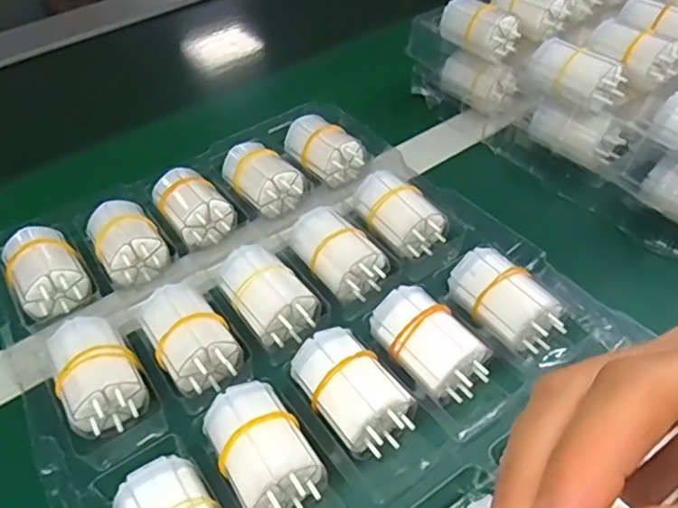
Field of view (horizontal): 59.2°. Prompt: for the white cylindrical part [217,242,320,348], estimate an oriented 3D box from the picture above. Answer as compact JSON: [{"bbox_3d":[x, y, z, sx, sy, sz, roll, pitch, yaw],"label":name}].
[{"bbox_3d":[-0.043,0.024,0.353,0.038,0.027,0.063,-31,52,-25],"label":"white cylindrical part"}]

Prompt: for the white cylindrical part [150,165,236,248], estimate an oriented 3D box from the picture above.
[{"bbox_3d":[-0.104,-0.035,0.416,0.039,0.032,0.068,-26,51,-22],"label":"white cylindrical part"}]

